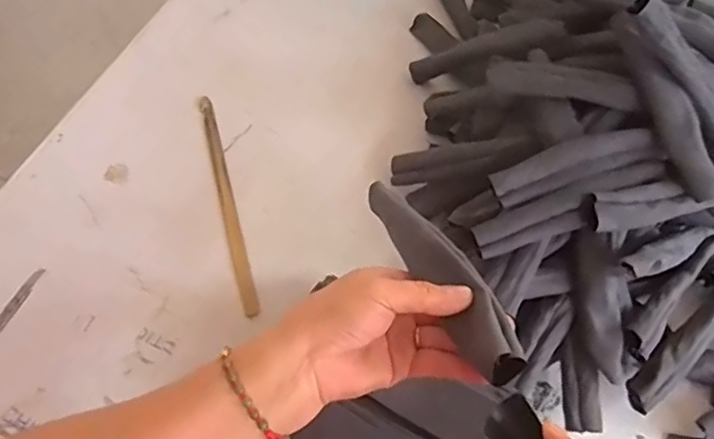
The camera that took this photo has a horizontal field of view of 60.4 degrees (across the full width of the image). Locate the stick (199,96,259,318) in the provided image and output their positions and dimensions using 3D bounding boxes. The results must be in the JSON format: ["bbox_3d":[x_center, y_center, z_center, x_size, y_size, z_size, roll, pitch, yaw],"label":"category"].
[{"bbox_3d":[-0.135,-0.024,0.631,0.018,0.010,0.268,-12,61,-11],"label":"stick"}]

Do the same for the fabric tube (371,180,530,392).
[{"bbox_3d":[0.054,0.031,0.417,0.030,0.023,0.184,-19,44,-15],"label":"fabric tube"}]

